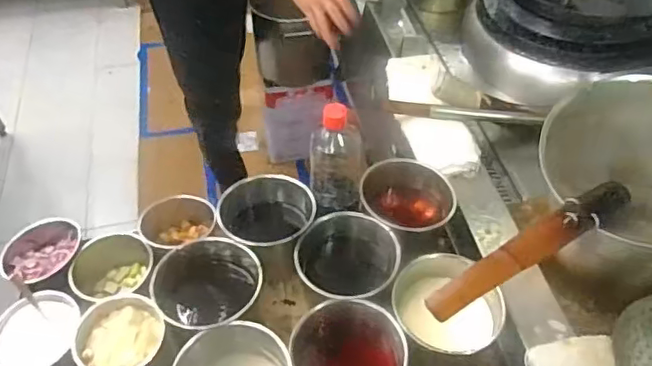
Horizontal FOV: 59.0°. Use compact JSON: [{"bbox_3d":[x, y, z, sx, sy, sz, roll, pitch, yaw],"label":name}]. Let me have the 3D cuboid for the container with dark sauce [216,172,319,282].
[{"bbox_3d":[-0.095,0.066,0.923,0.144,0.109,0.129,18,51,15],"label":"container with dark sauce"}]

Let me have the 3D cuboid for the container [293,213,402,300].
[{"bbox_3d":[0.029,0.135,0.866,0.148,0.129,0.131,7,49,6],"label":"container"}]

